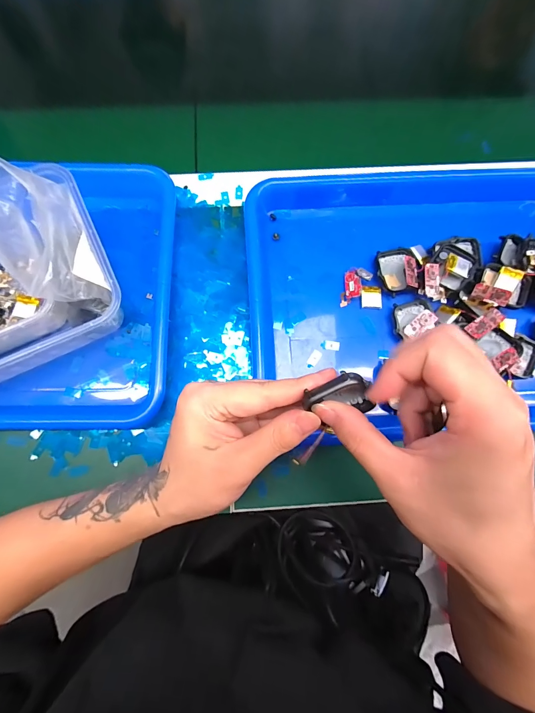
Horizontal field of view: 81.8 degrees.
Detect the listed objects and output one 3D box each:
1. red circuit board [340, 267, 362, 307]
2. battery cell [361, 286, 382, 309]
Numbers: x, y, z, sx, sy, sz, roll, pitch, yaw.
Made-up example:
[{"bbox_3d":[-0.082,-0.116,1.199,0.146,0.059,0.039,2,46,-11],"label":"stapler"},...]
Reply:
[{"bbox_3d":[0.081,-0.066,0.293,0.018,0.006,0.037,4,75,35],"label":"red circuit board"},{"bbox_3d":[0.099,-0.057,0.295,0.020,0.004,0.022,2,79,-1],"label":"battery cell"}]

